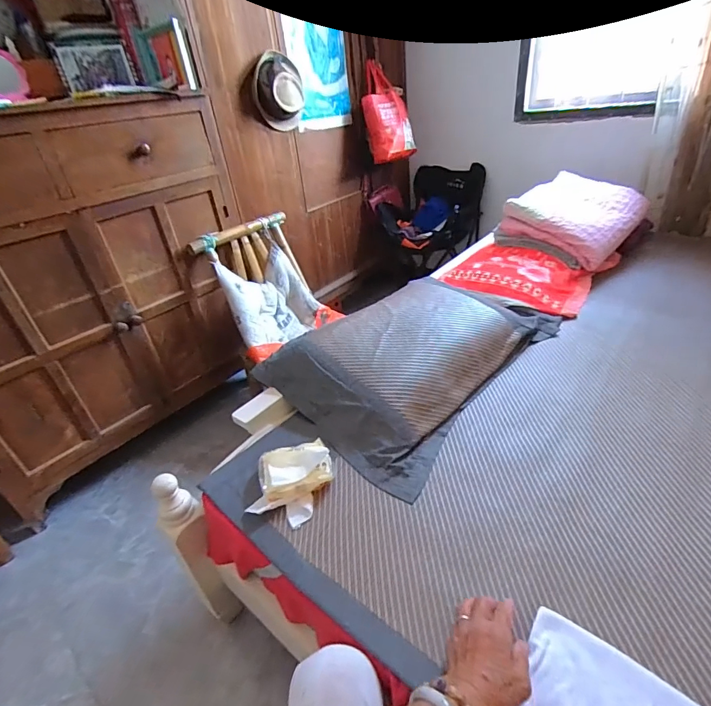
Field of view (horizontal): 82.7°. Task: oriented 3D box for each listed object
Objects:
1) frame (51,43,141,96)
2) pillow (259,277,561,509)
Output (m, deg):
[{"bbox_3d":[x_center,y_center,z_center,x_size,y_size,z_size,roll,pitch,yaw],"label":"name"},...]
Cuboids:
[{"bbox_3d":[-0.841,-0.933,1.324,0.209,0.152,0.020,-24,8,-28],"label":"frame"},{"bbox_3d":[0.177,-0.024,0.982,0.699,0.133,0.431,-31,40,-32],"label":"pillow"}]

